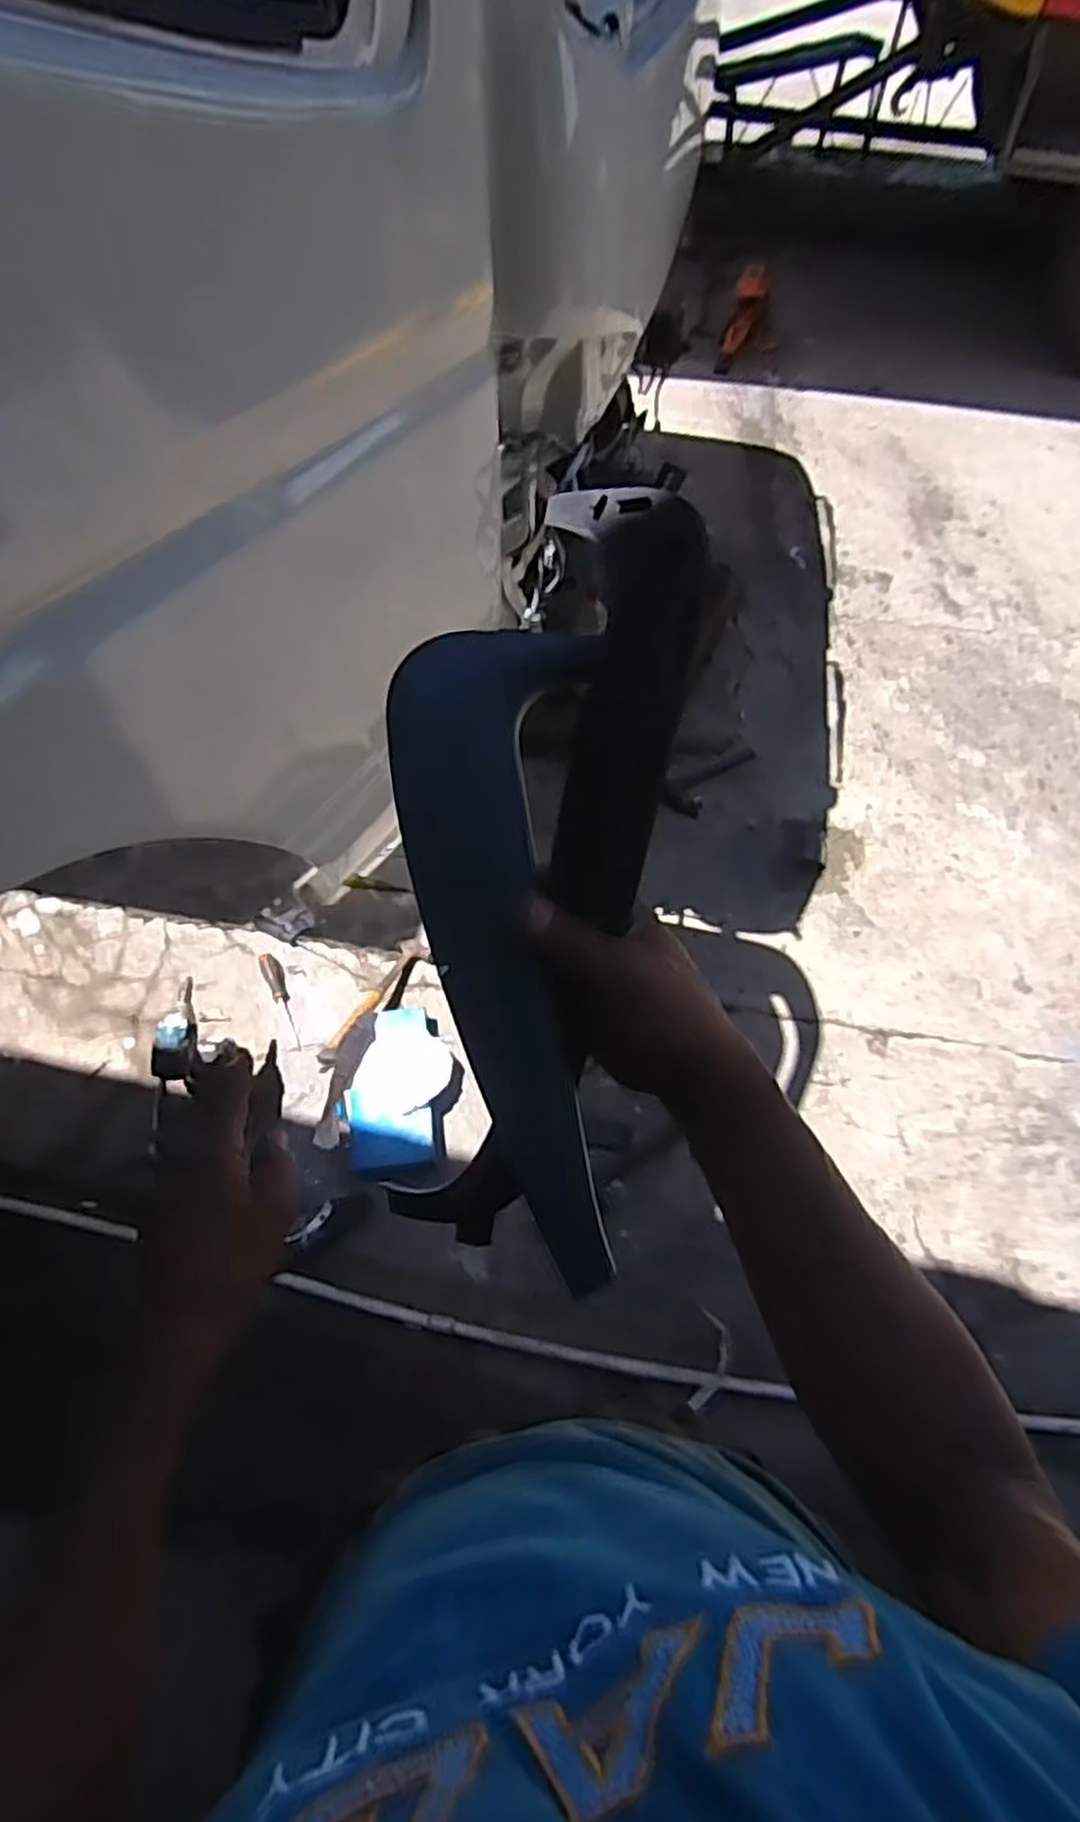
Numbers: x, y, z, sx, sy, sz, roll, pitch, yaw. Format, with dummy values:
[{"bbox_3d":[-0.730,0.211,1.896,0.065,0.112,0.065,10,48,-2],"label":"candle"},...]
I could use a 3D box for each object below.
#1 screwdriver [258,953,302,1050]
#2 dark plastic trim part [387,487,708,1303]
[{"bbox_3d":[-0.532,0.180,1.623,0.039,0.028,0.226,-26,63,-14],"label":"screwdriver"},{"bbox_3d":[-0.010,-0.018,0.391,0.145,0.072,0.364,5,87,6],"label":"dark plastic trim part"}]

